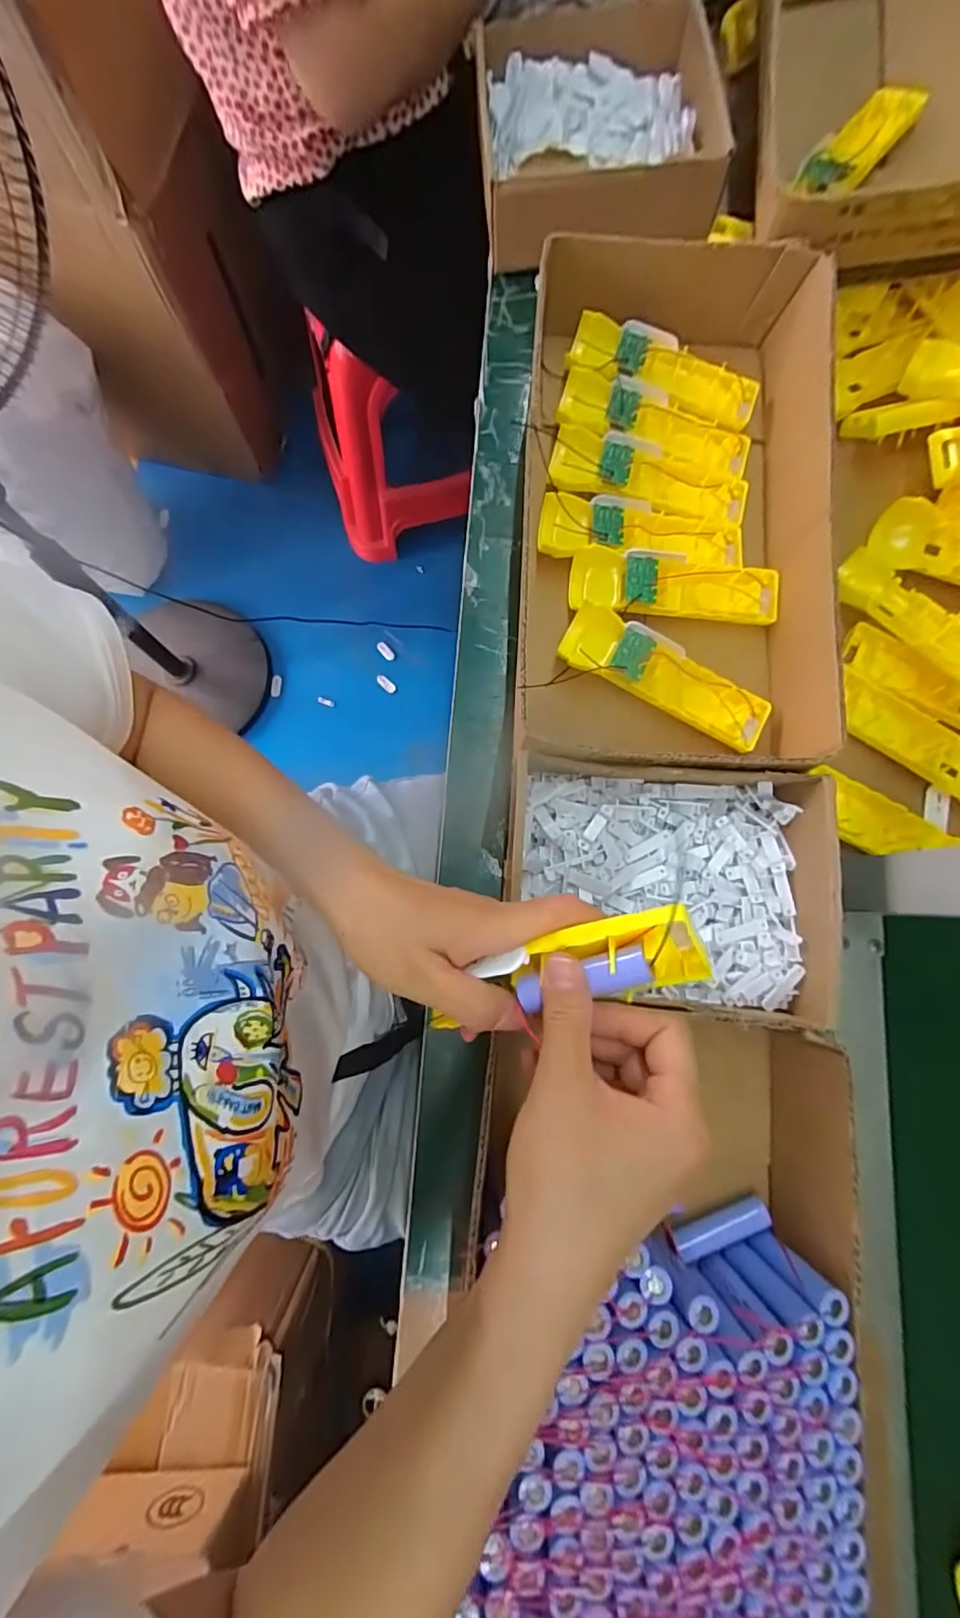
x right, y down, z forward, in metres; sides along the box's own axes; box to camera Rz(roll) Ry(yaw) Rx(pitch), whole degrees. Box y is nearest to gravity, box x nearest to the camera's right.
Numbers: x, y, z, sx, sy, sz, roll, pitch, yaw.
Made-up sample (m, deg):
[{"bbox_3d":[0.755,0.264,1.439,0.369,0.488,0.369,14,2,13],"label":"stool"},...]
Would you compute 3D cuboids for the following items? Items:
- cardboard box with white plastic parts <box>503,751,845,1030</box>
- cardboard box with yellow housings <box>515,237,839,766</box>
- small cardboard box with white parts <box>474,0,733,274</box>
[{"bbox_3d":[0.129,0.052,0.372,0.217,0.058,0.165,4,80,0],"label":"cardboard box with white plastic parts"},{"bbox_3d":[0.158,-0.239,0.435,0.240,0.098,0.399,4,80,0],"label":"cardboard box with yellow housings"},{"bbox_3d":[0.113,-0.659,0.509,0.208,0.077,0.254,-2,80,-2],"label":"small cardboard box with white parts"}]

